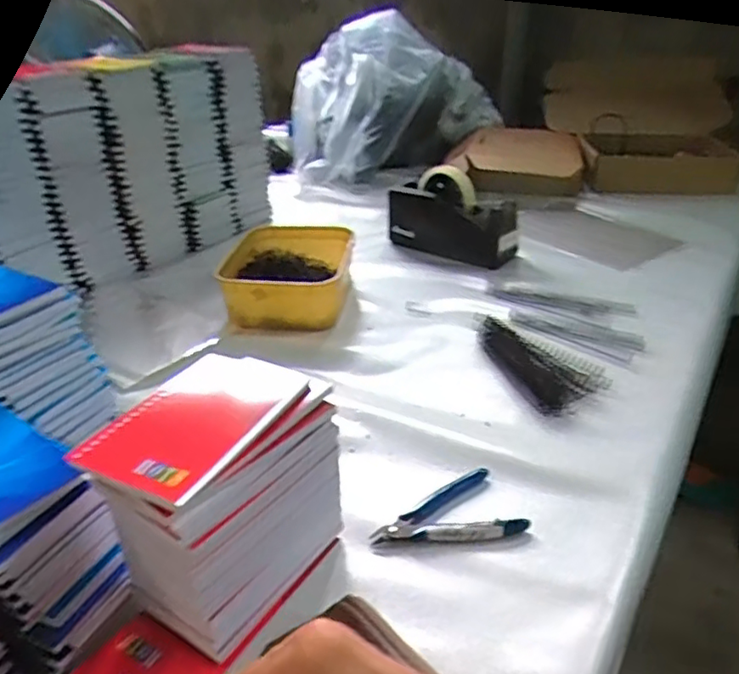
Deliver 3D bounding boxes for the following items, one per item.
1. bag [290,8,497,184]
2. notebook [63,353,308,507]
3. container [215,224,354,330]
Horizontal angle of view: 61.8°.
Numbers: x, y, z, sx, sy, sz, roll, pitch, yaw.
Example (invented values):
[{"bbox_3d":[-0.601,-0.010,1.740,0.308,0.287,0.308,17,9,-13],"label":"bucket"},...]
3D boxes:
[{"bbox_3d":[0.044,-0.491,1.279,0.415,0.288,0.286,4,30,8],"label":"bag"},{"bbox_3d":[-0.105,0.048,0.382,0.084,0.010,0.130,15,33,26],"label":"notebook"},{"bbox_3d":[-0.106,-0.086,0.831,0.160,0.063,0.214,1,29,4],"label":"container"}]

